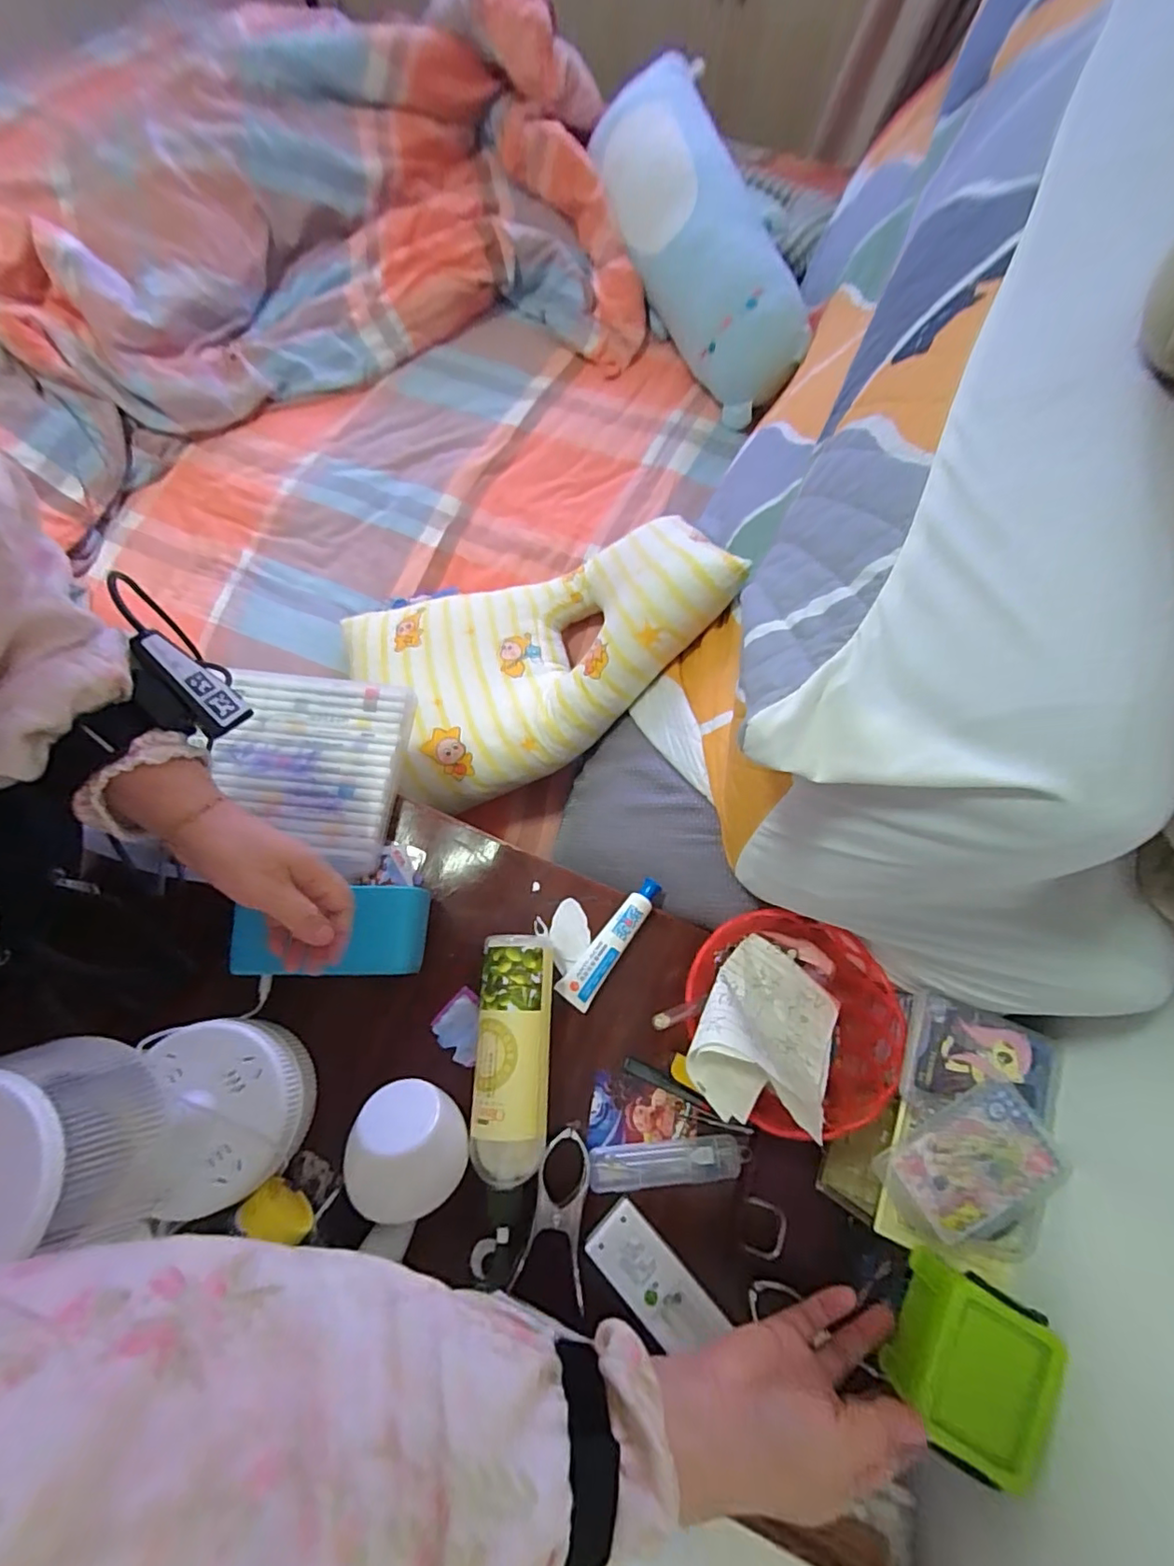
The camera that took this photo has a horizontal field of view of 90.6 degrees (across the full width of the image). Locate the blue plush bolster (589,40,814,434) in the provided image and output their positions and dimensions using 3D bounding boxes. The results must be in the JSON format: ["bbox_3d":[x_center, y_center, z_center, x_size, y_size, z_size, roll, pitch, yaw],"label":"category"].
[{"bbox_3d":[0.164,-0.995,1.024,0.215,0.205,0.805,-18,71,-8],"label":"blue plush bolster"}]

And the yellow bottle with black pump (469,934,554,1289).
[{"bbox_3d":[-0.062,0.238,0.459,0.062,0.058,0.224,2,69,-1],"label":"yellow bottle with black pump"}]

